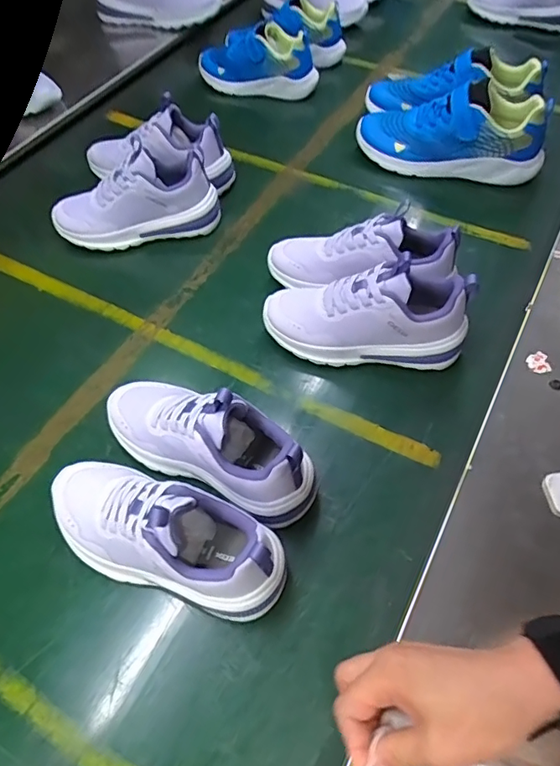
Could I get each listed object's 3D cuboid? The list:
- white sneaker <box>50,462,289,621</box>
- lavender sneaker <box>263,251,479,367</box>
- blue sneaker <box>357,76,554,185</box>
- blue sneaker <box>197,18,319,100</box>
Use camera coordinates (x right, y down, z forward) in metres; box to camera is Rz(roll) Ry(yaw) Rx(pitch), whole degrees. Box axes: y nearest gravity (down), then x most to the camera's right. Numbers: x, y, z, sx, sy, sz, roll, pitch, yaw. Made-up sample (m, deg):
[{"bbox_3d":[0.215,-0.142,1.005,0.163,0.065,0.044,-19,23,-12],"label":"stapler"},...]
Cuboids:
[{"bbox_3d":[-0.104,0.123,0.419,0.217,0.101,0.077,19,59,15],"label":"white sneaker"},{"bbox_3d":[0.091,-0.072,0.546,0.214,0.105,0.073,1,56,3],"label":"lavender sneaker"},{"bbox_3d":[0.247,-0.367,0.738,0.259,0.109,0.097,15,58,12],"label":"blue sneaker"},{"bbox_3d":[-0.033,-0.546,0.877,0.207,0.096,0.091,23,60,17],"label":"blue sneaker"}]

